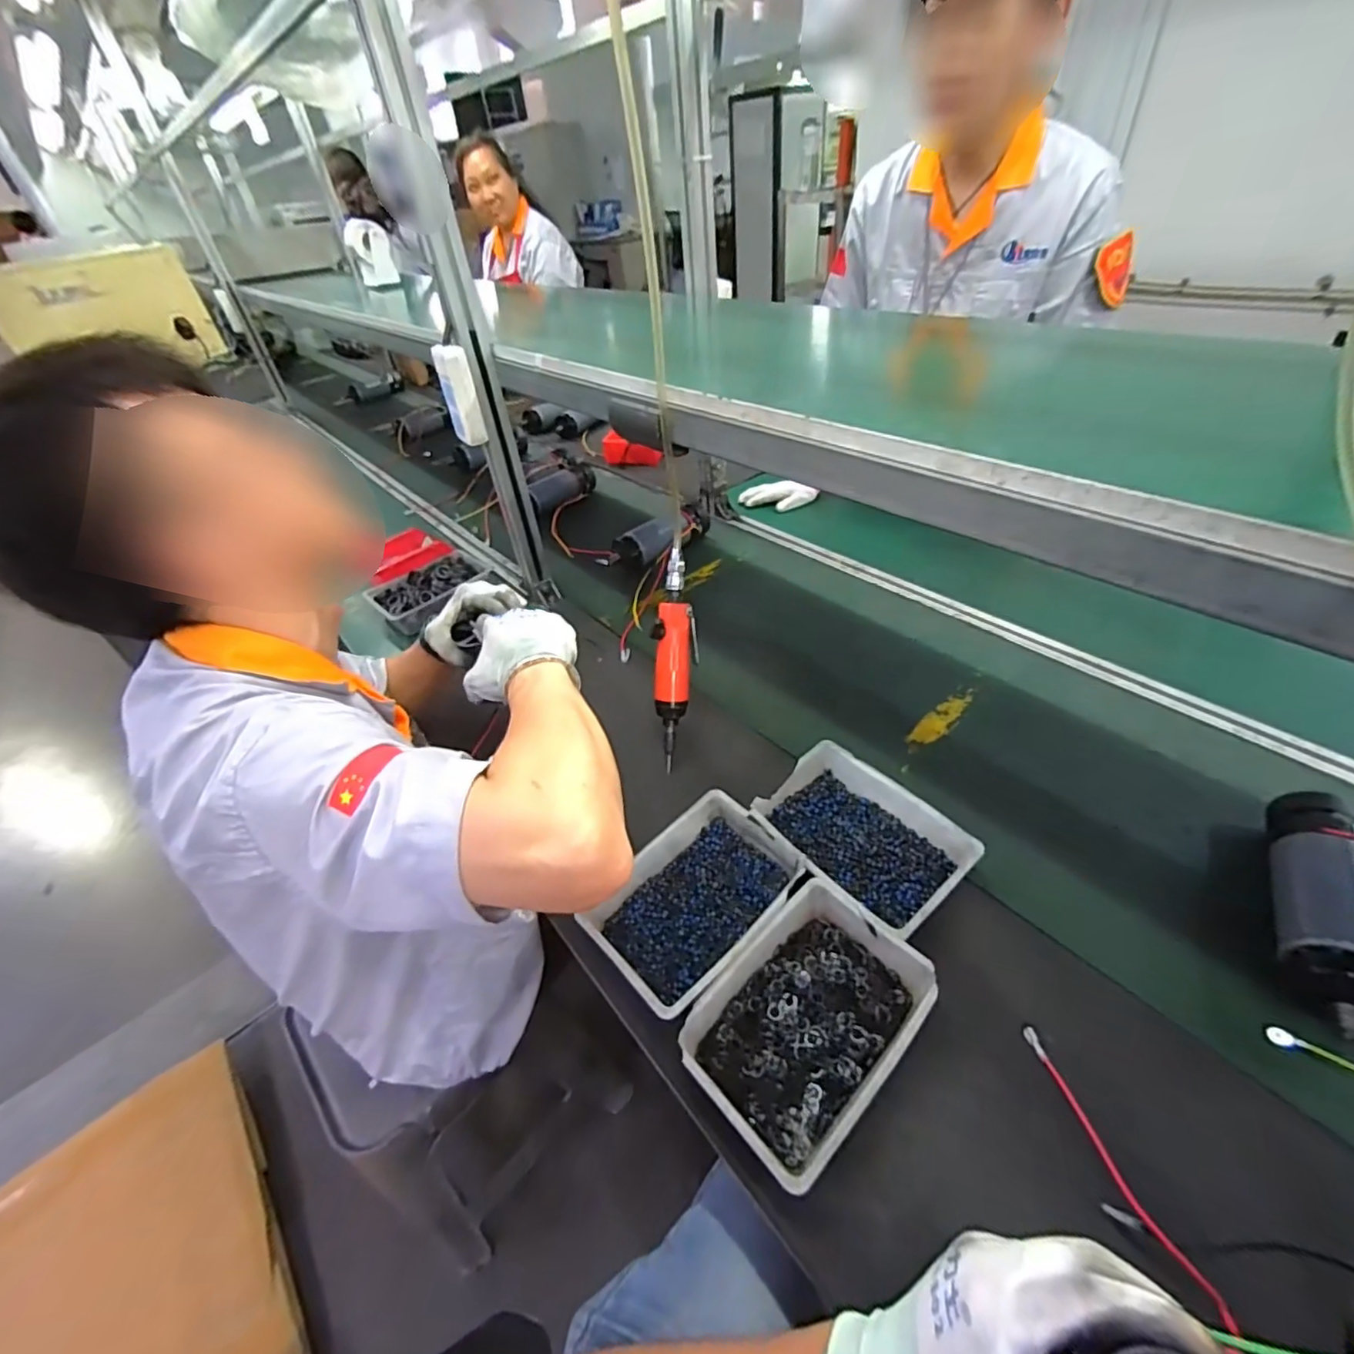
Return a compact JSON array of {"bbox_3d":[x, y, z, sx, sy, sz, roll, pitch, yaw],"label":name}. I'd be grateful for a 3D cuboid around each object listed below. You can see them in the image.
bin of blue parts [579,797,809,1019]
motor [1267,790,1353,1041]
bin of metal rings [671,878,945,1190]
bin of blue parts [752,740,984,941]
[{"bbox_3d":[0.018,0.225,0.604,0.146,0.046,0.203,32,52,33],"label":"bin of blue parts"},{"bbox_3d":[0.597,0.210,0.543,0.071,0.068,0.246,19,46,24],"label":"motor"},{"bbox_3d":[0.111,0.289,0.505,0.140,0.049,0.203,31,52,33],"label":"bin of metal rings"},{"bbox_3d":[0.192,0.169,0.634,0.145,0.051,0.205,-30,47,-27],"label":"bin of blue parts"}]

